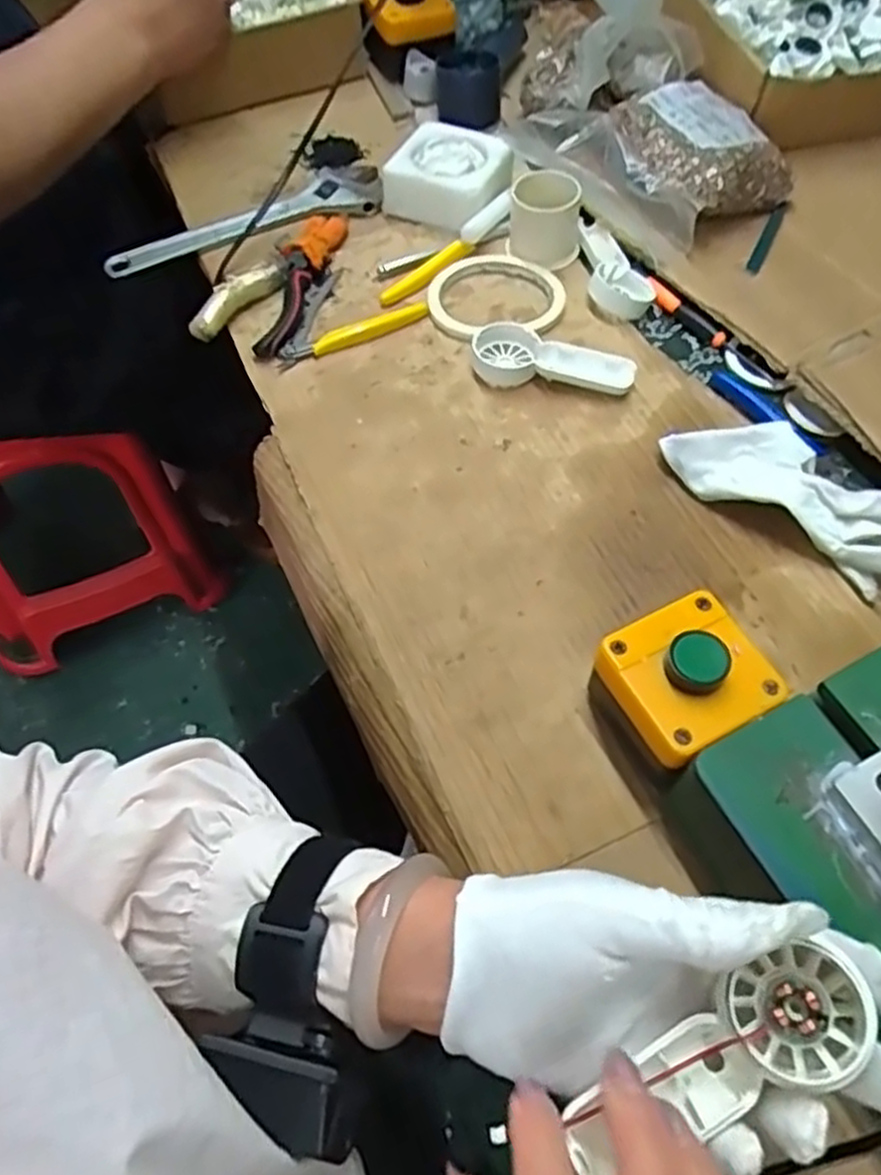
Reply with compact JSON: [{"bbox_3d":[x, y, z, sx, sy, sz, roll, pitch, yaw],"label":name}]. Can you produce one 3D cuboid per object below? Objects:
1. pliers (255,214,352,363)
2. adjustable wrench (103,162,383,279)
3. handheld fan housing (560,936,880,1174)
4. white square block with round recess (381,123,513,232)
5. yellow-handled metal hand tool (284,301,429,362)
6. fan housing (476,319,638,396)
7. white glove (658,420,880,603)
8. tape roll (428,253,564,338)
[{"bbox_3d":[-0.103,-0.236,0.592,0.040,0.017,0.157,6,59,6],"label":"pliers"},{"bbox_3d":[-0.159,-0.306,0.637,0.234,0.015,0.064,-21,60,-10],"label":"adjustable wrench"},{"bbox_3d":[0.092,0.160,0.259,0.110,0.023,0.038,-33,62,3],"label":"handheld fan housing"},{"bbox_3d":[0.009,-0.329,0.625,0.087,0.038,0.088,29,64,18],"label":"white square block with round recess"},{"bbox_3d":[-0.061,-0.189,0.572,0.111,0.005,0.018,-23,60,-12],"label":"yellow-handled metal hand tool"},{"bbox_3d":[0.077,-0.157,0.543,0.112,0.019,0.039,16,60,11],"label":"fan housing"},{"bbox_3d":[0.218,-0.057,0.470,0.169,0.035,0.058,36,66,21],"label":"white glove"},{"bbox_3d":[0.040,-0.222,0.583,0.097,0.015,0.097,-25,61,-13],"label":"tape roll"}]

